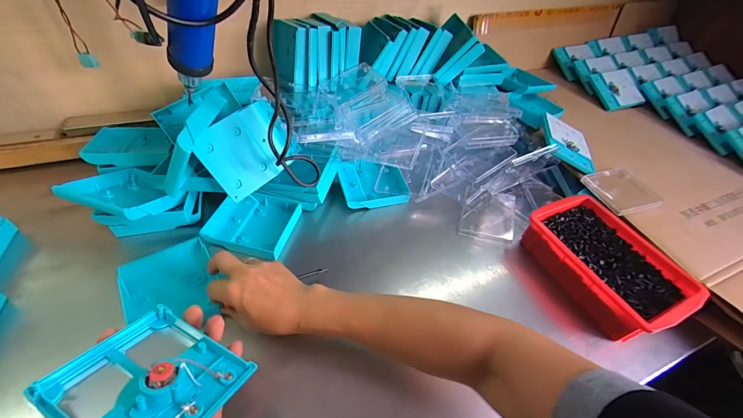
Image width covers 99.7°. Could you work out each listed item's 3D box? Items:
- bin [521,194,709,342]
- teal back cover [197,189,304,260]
[{"bbox_3d":[0.339,0.078,0.465,0.139,0.060,0.205,-19,52,-23],"label":"bin"},{"bbox_3d":[-0.180,0.024,0.486,0.117,0.028,0.107,11,47,3],"label":"teal back cover"}]

